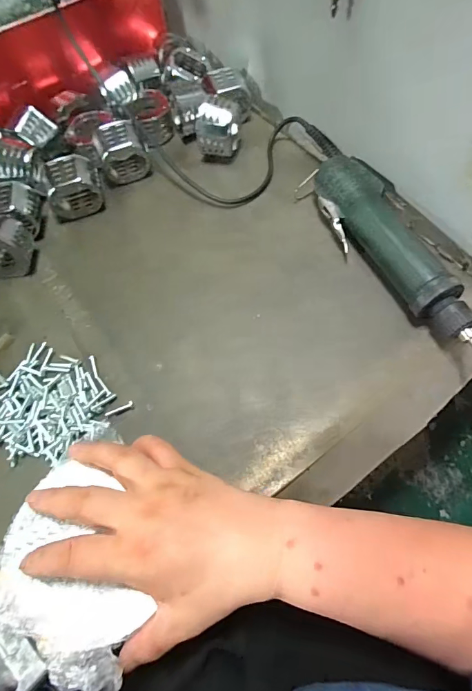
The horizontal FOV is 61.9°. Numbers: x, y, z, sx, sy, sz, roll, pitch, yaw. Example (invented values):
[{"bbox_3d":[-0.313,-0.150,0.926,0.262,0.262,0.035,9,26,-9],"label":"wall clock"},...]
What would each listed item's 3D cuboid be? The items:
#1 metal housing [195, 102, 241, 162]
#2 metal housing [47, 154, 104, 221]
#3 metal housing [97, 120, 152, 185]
[{"bbox_3d":[-0.020,-0.239,0.439,0.042,0.054,0.038,3,64,5],"label":"metal housing"},{"bbox_3d":[-0.171,-0.166,0.417,0.055,0.051,0.035,-20,64,-7],"label":"metal housing"},{"bbox_3d":[-0.127,-0.214,0.437,0.052,0.050,0.049,-23,64,-8],"label":"metal housing"}]

